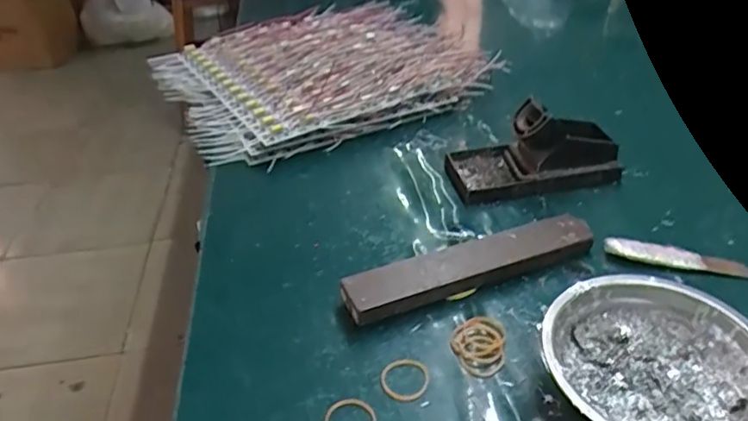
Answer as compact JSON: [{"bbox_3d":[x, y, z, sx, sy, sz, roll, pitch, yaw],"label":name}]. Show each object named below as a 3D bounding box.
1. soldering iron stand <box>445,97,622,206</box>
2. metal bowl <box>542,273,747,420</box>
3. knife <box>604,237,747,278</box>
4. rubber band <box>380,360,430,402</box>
[{"bbox_3d":[0.143,-0.059,0.519,0.144,0.060,0.078,-10,37,-10],"label":"soldering iron stand"},{"bbox_3d":[0.162,0.095,0.333,0.122,0.041,0.122,-2,37,1],"label":"metal bowl"},{"bbox_3d":[0.228,0.035,0.431,0.101,0.011,0.020,7,38,12],"label":"knife"},{"bbox_3d":[0.020,0.105,0.360,0.030,0.004,0.029,-2,37,1],"label":"rubber band"}]

